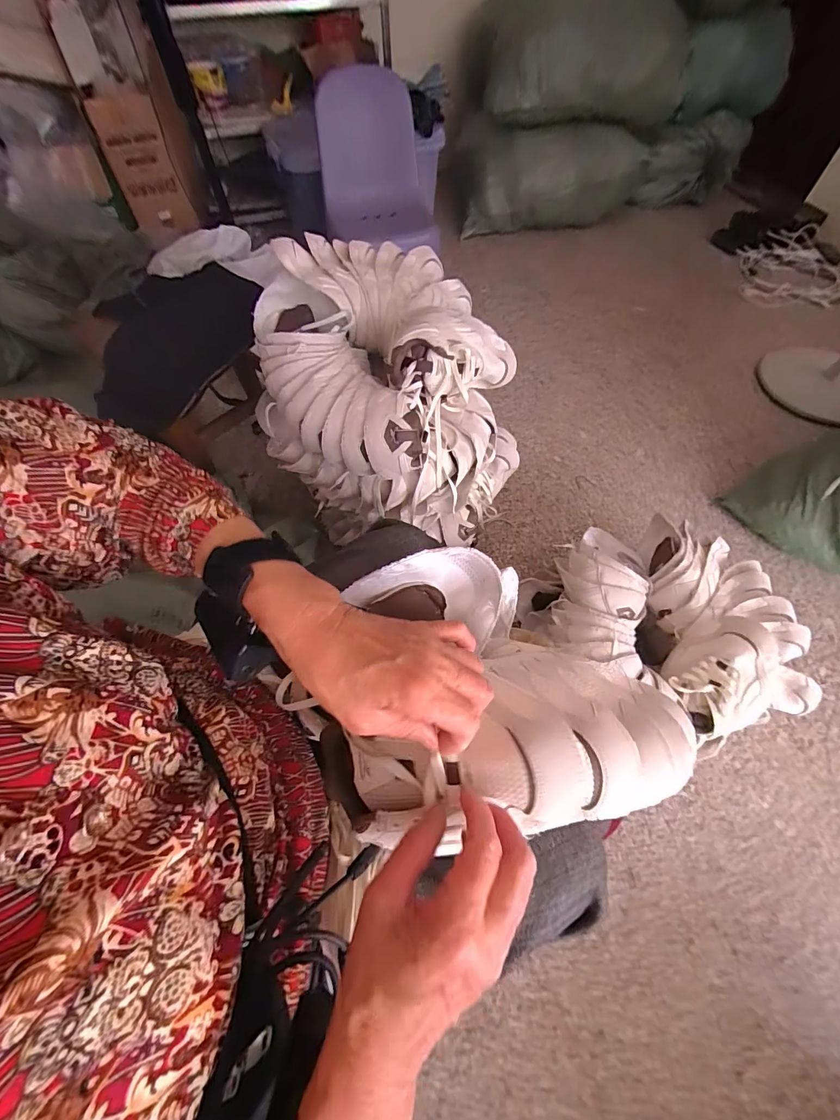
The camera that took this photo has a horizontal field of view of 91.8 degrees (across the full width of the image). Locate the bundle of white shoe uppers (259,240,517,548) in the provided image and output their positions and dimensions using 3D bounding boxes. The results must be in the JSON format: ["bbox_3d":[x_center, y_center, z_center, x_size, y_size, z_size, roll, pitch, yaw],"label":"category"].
[{"bbox_3d":[-0.076,-0.291,0.760,0.453,0.358,0.366,34,66,17],"label":"bundle of white shoe uppers"}]

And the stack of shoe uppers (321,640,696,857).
[{"bbox_3d":[0.060,0.142,0.308,0.281,0.090,0.119,-10,63,3],"label":"stack of shoe uppers"}]

